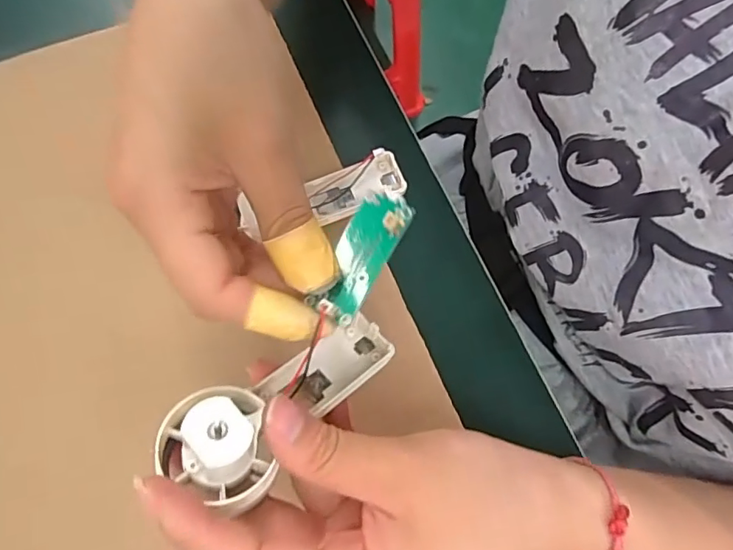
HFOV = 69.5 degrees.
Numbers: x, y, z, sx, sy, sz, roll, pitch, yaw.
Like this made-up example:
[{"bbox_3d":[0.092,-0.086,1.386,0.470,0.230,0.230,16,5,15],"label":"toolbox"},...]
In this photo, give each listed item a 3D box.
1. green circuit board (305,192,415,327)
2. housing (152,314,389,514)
[{"bbox_3d":[-0.001,-0.007,0.185,0.019,0.006,0.048,26,80,8],"label":"green circuit board"},{"bbox_3d":[-0.029,0.046,0.187,0.036,0.027,0.093,49,40,14],"label":"housing"}]

